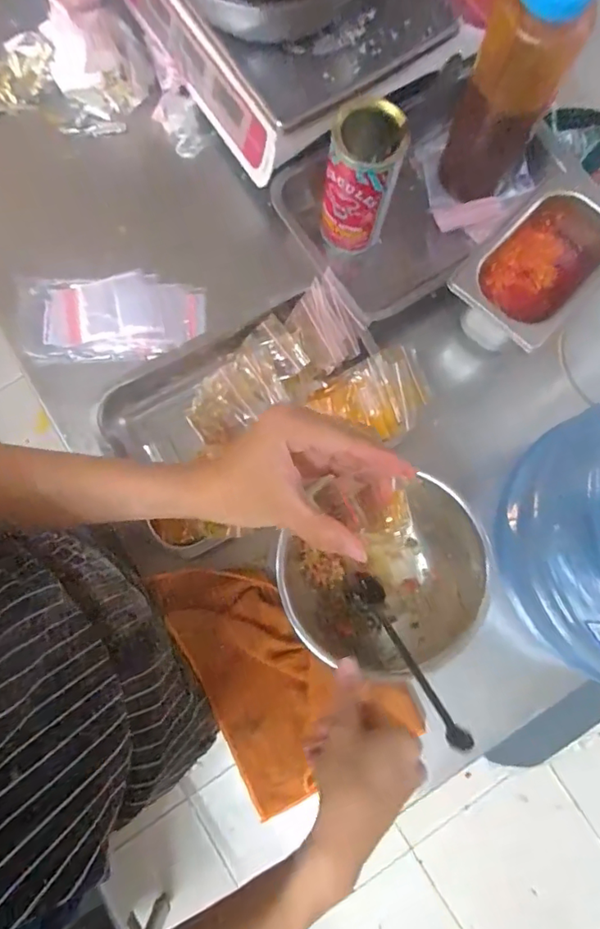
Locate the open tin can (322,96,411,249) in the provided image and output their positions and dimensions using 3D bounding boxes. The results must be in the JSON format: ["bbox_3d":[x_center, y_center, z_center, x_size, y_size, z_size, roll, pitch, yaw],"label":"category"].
[{"bbox_3d":[0.064,-0.290,0.538,0.069,0.135,0.067,0,79,1],"label":"open tin can"}]

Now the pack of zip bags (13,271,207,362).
[{"bbox_3d":[-0.222,-0.169,0.599,0.219,0.025,0.100,0,79,1],"label":"pack of zip bags"}]

